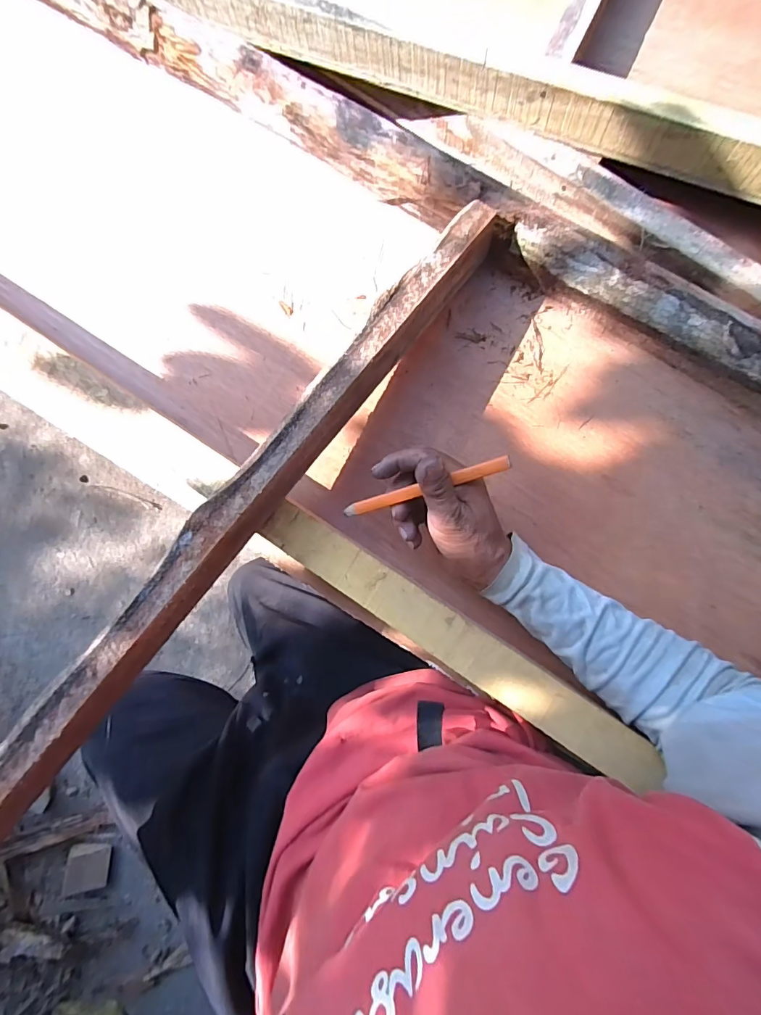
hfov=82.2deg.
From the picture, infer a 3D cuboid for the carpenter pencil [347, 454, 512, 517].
[{"bbox_3d":[0.034,-0.015,0.360,0.145,0.006,0.011,-17,85,24],"label":"carpenter pencil"}]

